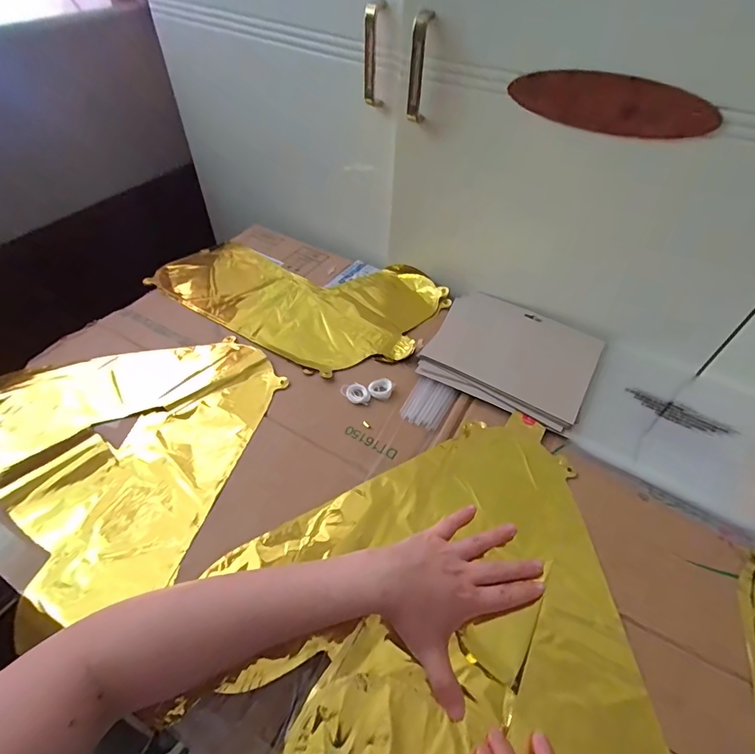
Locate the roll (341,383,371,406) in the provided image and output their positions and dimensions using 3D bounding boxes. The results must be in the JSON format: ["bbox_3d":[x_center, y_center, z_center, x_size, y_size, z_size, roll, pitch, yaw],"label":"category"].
[{"bbox_3d":[-0.026,0.019,0.510,0.035,0.006,0.025,17,50,12],"label":"roll"}]

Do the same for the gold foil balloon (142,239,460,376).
[{"bbox_3d":[-0.119,-0.130,0.648,0.400,0.027,0.245,26,53,19],"label":"gold foil balloon"}]

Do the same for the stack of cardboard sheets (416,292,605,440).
[{"bbox_3d":[0.176,-0.036,0.562,0.199,0.014,0.194,24,52,18],"label":"stack of cardboard sheets"}]

